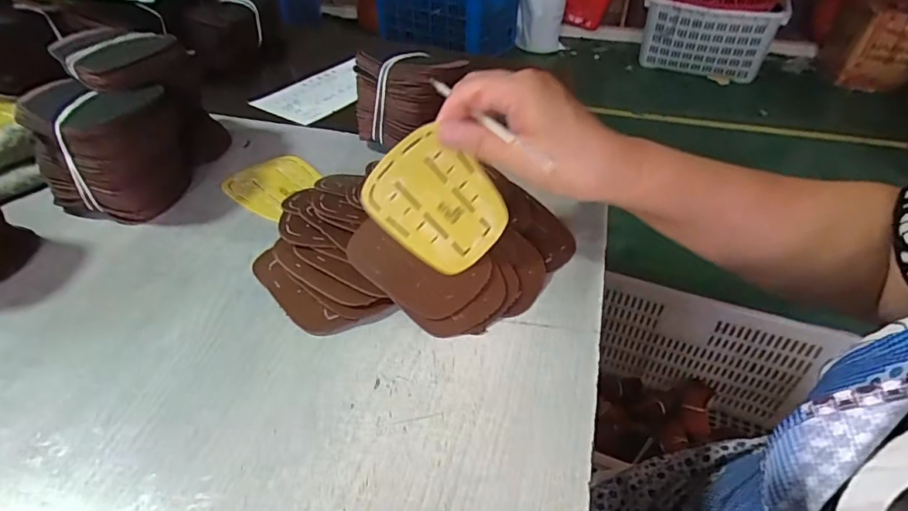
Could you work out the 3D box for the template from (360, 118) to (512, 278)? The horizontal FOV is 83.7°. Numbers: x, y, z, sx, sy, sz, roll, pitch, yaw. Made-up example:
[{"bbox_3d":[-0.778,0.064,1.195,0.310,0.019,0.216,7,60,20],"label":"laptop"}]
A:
[{"bbox_3d":[-0.011,-0.035,0.340,0.090,0.008,0.071,39,85,-10],"label":"template"}]

